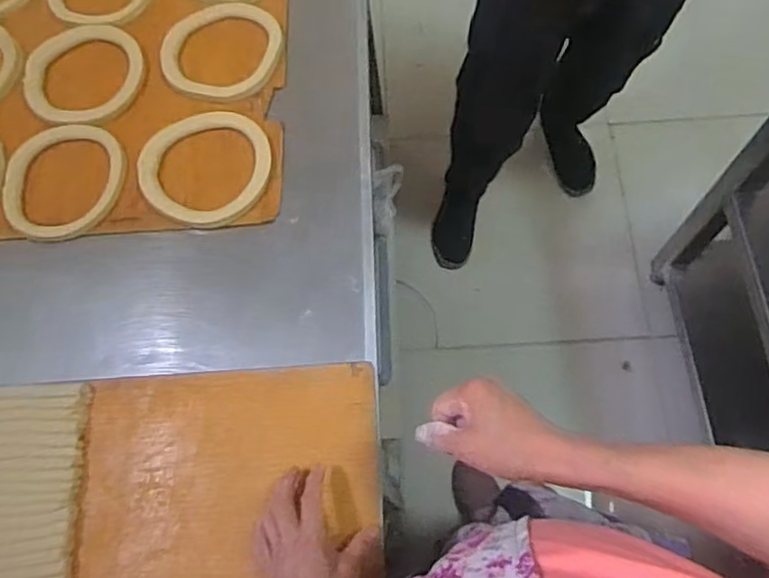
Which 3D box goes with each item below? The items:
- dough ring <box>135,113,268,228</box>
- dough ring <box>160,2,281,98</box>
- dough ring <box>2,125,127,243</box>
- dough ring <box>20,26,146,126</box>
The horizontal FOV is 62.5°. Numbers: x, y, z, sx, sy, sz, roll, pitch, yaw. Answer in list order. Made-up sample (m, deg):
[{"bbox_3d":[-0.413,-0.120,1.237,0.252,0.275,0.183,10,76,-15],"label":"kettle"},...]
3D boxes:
[{"bbox_3d":[-0.224,-0.154,0.791,0.162,0.009,0.158,-1,69,2],"label":"dough ring"},{"bbox_3d":[-0.221,-0.321,0.845,0.155,0.018,0.138,9,69,6],"label":"dough ring"},{"bbox_3d":[-0.407,-0.138,0.796,0.162,0.016,0.154,-1,69,2],"label":"dough ring"},{"bbox_3d":[-0.407,-0.293,0.860,0.156,0.013,0.179,-35,71,-10],"label":"dough ring"}]

